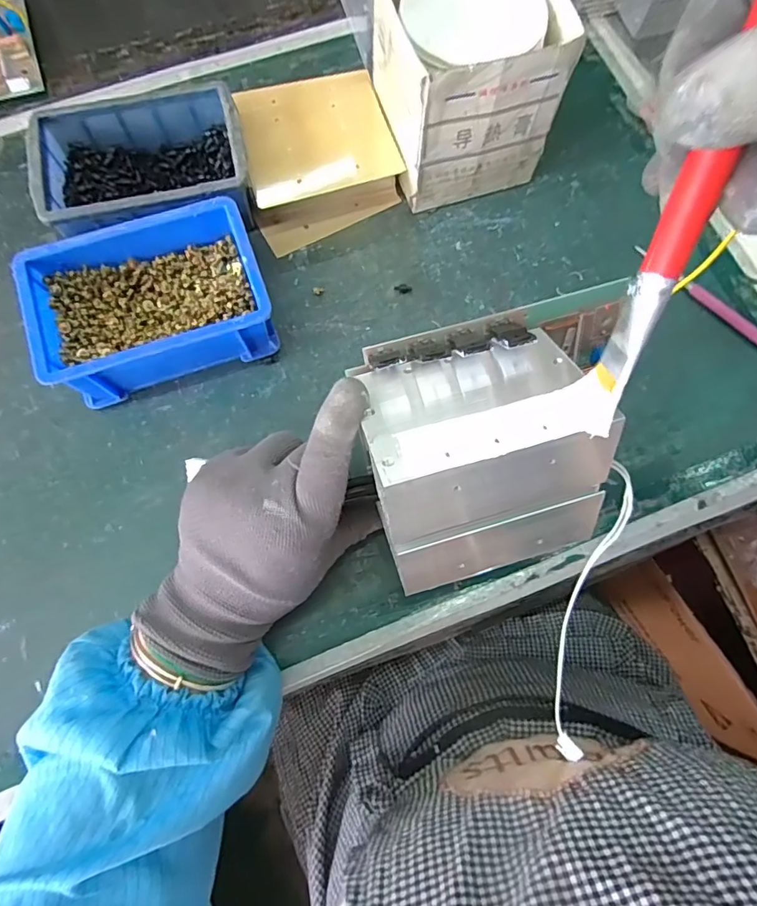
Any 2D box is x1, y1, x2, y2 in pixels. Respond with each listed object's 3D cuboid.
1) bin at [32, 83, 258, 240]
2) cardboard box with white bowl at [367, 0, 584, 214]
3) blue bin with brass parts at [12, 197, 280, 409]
[{"bbox_3d":[-0.168,-0.204,0.363,0.145,0.054,0.106,-9,75,-3],"label":"bin"},{"bbox_3d":[0.060,-0.267,0.356,0.107,0.110,0.107,-16,75,-5],"label":"cardboard box with white bowl"},{"bbox_3d":[-0.151,-0.100,0.337,0.144,0.056,0.100,-19,76,-6],"label":"blue bin with brass parts"}]

